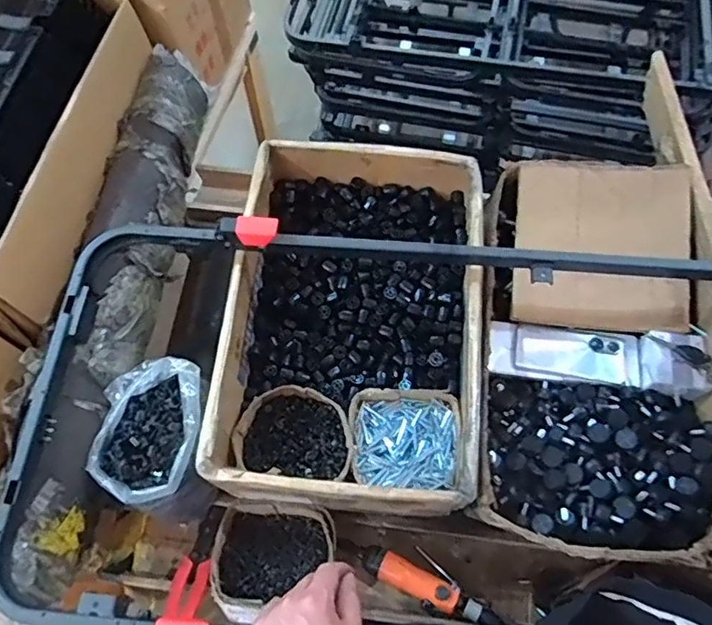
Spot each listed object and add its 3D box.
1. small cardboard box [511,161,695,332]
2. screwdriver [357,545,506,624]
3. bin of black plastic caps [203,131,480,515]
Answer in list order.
[{"bbox_3d":[0.365,-0.108,0.878,0.267,0.082,0.257,7,67,4],"label":"small cardboard box"},{"bbox_3d":[0.107,0.388,0.817,0.222,0.038,0.064,27,70,12],"label":"screwdriver"},{"bbox_3d":[-0.001,0.008,0.852,0.338,0.147,0.510,4,67,3],"label":"bin of black plastic caps"}]

